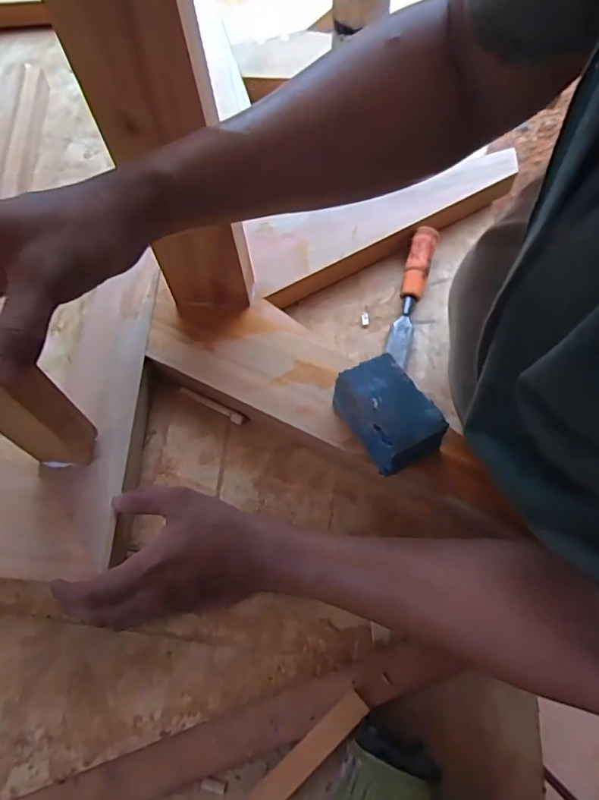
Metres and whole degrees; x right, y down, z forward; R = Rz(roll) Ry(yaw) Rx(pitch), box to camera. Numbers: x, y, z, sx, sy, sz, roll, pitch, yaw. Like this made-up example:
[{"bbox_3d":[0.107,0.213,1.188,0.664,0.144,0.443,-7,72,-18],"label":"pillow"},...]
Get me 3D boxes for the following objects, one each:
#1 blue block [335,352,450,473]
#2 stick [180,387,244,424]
[{"bbox_3d":[0.072,0.015,0.435,0.058,0.056,0.091,-33,69,-14],"label":"blue block"},{"bbox_3d":[-0.086,0.005,0.509,0.071,0.007,0.010,27,66,11],"label":"stick"}]

